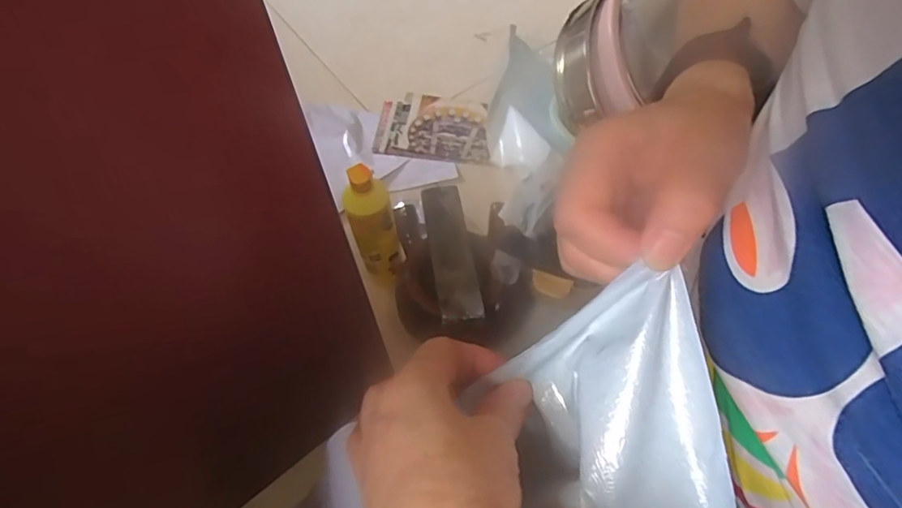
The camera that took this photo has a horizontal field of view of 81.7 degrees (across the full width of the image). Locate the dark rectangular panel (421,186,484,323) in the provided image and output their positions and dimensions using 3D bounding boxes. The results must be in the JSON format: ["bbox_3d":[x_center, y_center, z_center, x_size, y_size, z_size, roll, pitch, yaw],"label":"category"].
[{"bbox_3d":[0.002,-0.004,0.660,0.057,0.014,0.186,-1,61,-20],"label":"dark rectangular panel"}]

